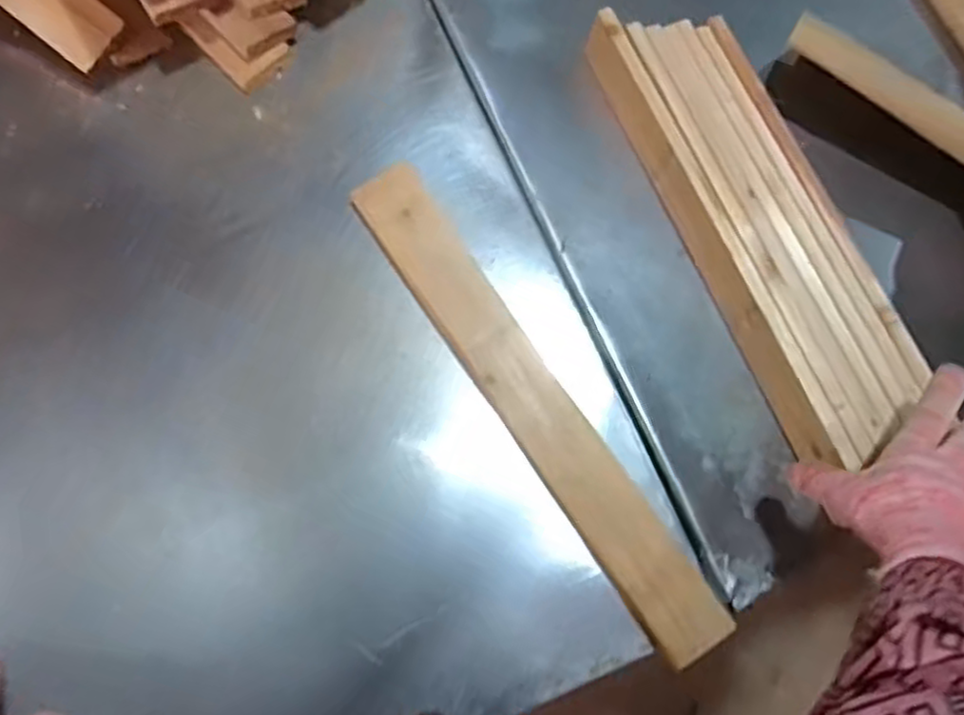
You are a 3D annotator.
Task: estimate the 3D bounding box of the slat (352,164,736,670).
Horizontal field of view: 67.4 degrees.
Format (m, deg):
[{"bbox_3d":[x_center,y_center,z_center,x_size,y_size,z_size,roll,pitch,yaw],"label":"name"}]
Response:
[{"bbox_3d":[0.038,0.032,0.623,0.066,0.022,0.488,-32,77,-9],"label":"slat"}]

